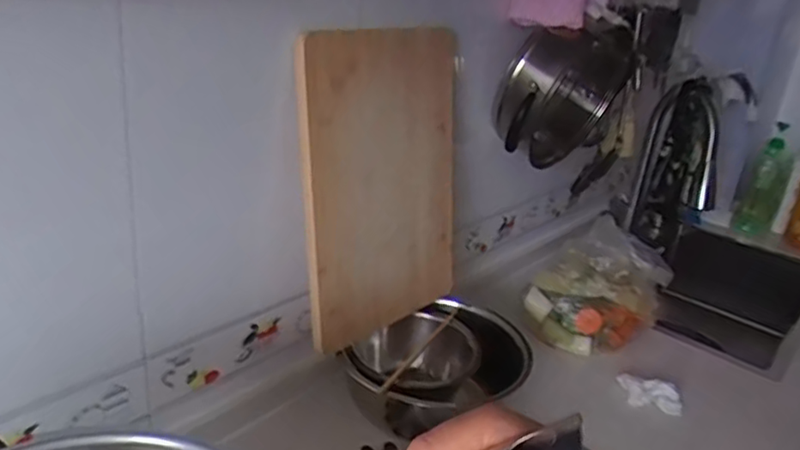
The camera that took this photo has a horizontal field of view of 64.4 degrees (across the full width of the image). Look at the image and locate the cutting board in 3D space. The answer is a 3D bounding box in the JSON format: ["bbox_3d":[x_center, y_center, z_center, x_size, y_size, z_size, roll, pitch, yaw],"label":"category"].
[{"bbox_3d":[-0.009,-0.055,0.847,0.019,0.389,0.294,14,22,38],"label":"cutting board"}]

